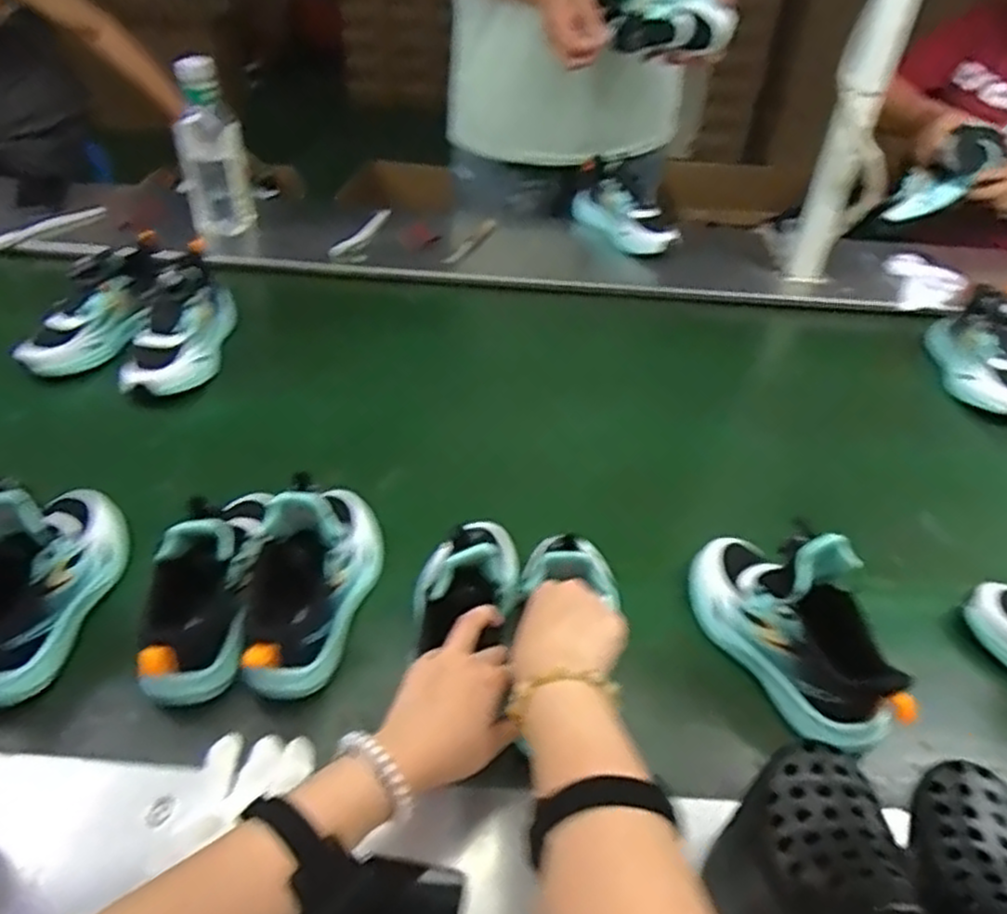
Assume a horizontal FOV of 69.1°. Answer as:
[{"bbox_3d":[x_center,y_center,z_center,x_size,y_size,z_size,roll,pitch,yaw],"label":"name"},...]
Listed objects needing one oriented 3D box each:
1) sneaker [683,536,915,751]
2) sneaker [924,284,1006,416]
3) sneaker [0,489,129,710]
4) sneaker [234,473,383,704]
[{"bbox_3d":[0.249,0.133,0.618,0.082,0.120,0.219,-15,45,-19],"label":"sneaker"},{"bbox_3d":[0.677,-0.152,1.013,0.106,0.098,0.207,9,42,7],"label":"sneaker"},{"bbox_3d":[-0.401,0.091,0.606,0.088,0.124,0.213,2,42,0],"label":"sneaker"},{"bbox_3d":[-0.171,0.087,0.627,0.087,0.122,0.211,10,42,8],"label":"sneaker"}]

